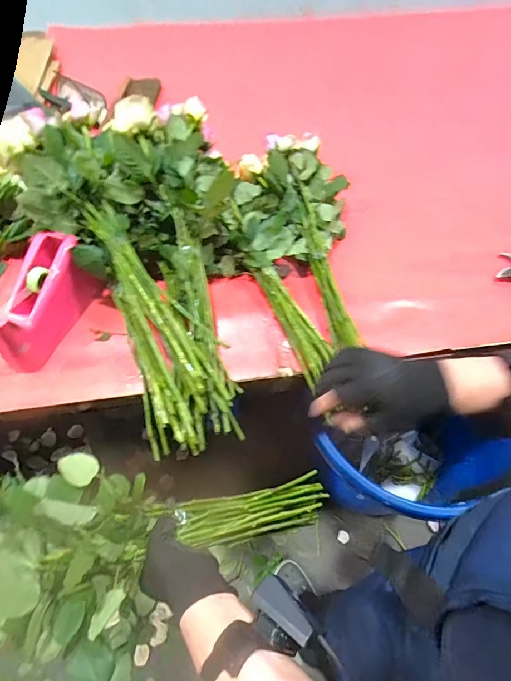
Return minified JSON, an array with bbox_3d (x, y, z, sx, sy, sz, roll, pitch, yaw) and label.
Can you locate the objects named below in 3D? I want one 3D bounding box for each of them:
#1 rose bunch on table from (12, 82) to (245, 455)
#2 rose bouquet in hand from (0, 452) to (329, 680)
[{"bbox_3d":[-0.157,-0.105,0.600,0.289,0.150,0.515,-13,78,-8],"label":"rose bunch on table"},{"bbox_3d":[-0.139,0.239,0.471,0.448,0.136,0.227,0,58,-22],"label":"rose bouquet in hand"}]

